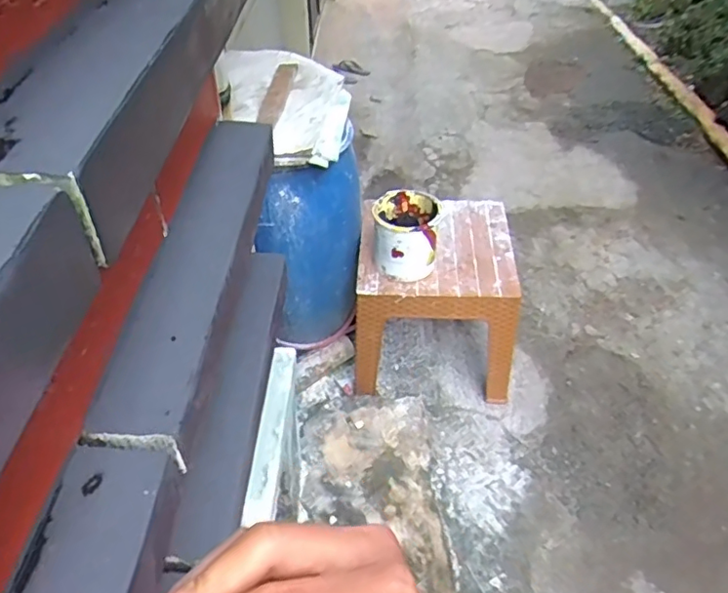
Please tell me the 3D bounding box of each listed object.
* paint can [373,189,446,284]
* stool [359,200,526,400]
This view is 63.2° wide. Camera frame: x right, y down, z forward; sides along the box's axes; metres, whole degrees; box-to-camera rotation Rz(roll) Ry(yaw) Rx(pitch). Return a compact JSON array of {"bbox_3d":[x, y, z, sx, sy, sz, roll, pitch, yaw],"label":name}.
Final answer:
[{"bbox_3d":[0.116,-0.163,1.648,0.185,0.188,0.177,4,43,5],"label":"paint can"},{"bbox_3d":[0.211,0.014,1.898,0.473,0.483,0.442,-1,43,-1],"label":"stool"}]

